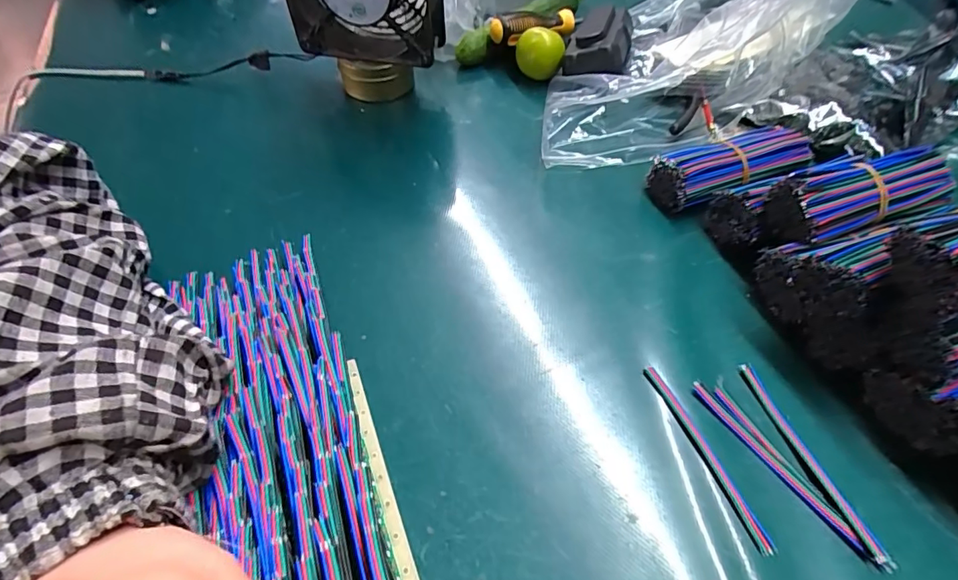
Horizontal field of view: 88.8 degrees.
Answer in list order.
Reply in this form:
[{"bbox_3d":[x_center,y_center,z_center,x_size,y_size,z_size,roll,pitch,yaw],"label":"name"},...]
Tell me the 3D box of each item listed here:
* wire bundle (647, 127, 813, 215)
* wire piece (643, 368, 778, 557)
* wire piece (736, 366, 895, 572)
[{"bbox_3d":[0.176,-0.083,0.335,0.103,0.032,0.035,-7,53,-3],"label":"wire bundle"},{"bbox_3d":[0.111,0.079,0.240,0.008,0.004,0.096,-18,54,-11],"label":"wire piece"},{"bbox_3d":[0.160,0.079,0.236,0.009,0.007,0.100,-14,53,-7],"label":"wire piece"}]

